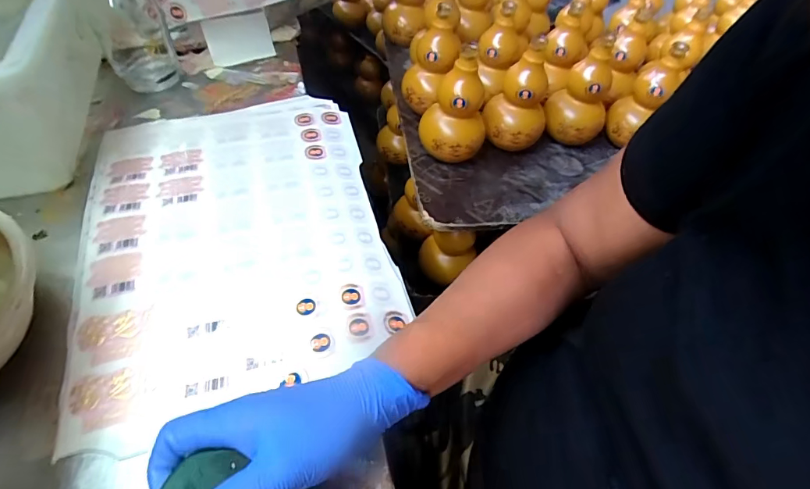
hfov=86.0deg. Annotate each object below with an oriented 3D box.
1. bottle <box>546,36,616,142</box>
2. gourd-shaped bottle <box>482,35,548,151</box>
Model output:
[{"bbox_3d":[0.298,-0.251,0.724,0.100,0.154,0.090,24,51,12],"label":"bottle"},{"bbox_3d":[0.184,-0.234,0.692,0.097,0.149,0.080,20,50,9],"label":"gourd-shaped bottle"}]

